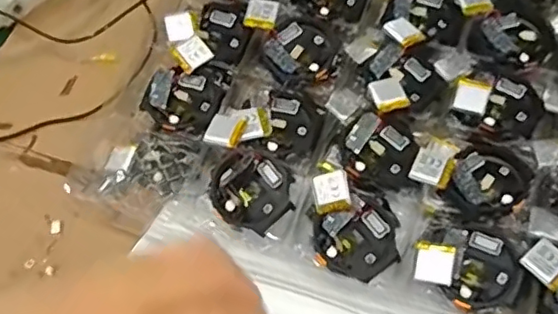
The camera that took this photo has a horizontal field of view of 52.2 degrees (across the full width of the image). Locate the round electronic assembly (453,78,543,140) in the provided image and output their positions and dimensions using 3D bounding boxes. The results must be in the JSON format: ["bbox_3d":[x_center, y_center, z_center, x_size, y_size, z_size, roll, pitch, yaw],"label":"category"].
[{"bbox_3d":[0.146,-0.036,0.375,0.055,0.011,0.046,27,68,16],"label":"round electronic assembly"}]

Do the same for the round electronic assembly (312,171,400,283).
[{"bbox_3d":[0.046,0.042,0.338,0.048,0.019,0.059,0,63,3],"label":"round electronic assembly"}]

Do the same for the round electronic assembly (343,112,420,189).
[{"bbox_3d":[0.065,-0.003,0.365,0.045,0.013,0.046,-1,63,3],"label":"round electronic assembly"}]

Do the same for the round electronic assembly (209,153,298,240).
[{"bbox_3d":[-0.017,0.021,0.353,0.052,0.014,0.047,26,87,8],"label":"round electronic assembly"}]

